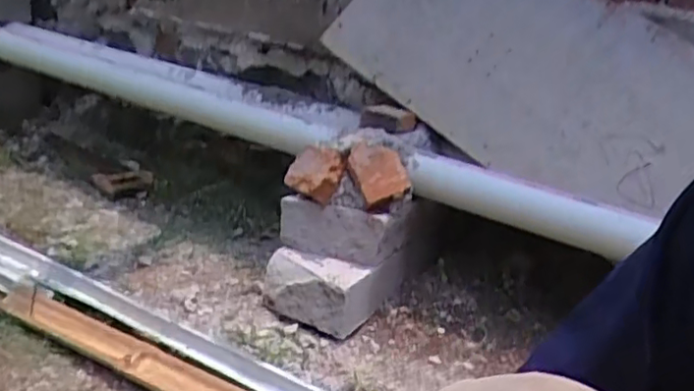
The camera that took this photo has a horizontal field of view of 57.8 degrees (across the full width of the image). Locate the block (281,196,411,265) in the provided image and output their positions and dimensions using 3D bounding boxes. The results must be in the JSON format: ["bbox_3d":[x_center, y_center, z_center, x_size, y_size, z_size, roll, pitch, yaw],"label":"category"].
[{"bbox_3d":[-0.006,0.061,1.274,0.249,0.104,0.107,11,18,9],"label":"block"}]

